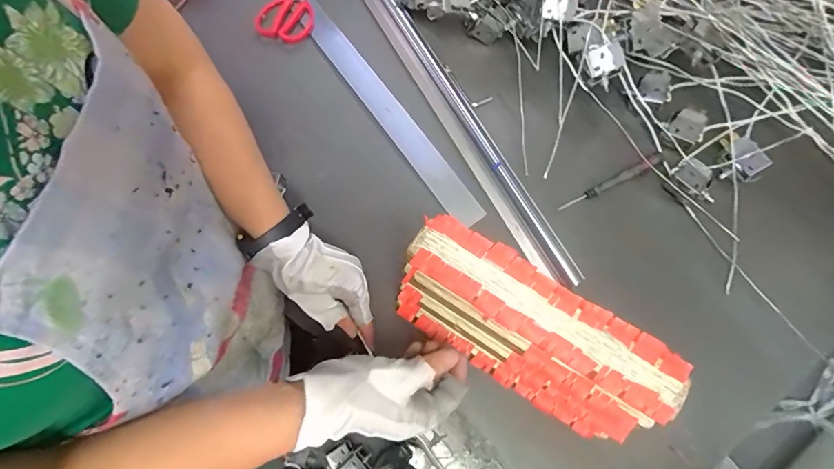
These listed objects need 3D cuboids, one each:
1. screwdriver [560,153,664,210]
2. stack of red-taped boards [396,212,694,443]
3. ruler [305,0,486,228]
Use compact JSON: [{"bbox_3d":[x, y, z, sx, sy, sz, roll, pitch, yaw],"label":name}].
[{"bbox_3d":[0.236,-0.064,0.507,0.133,0.020,0.013,-26,73,-7],"label":"screwdriver"},{"bbox_3d":[0.094,0.093,0.391,0.239,0.141,0.058,33,46,11],"label":"stack of red-taped boards"},{"bbox_3d":[-0.112,-0.263,0.587,0.041,0.008,0.633,-35,74,-9],"label":"ruler"}]

